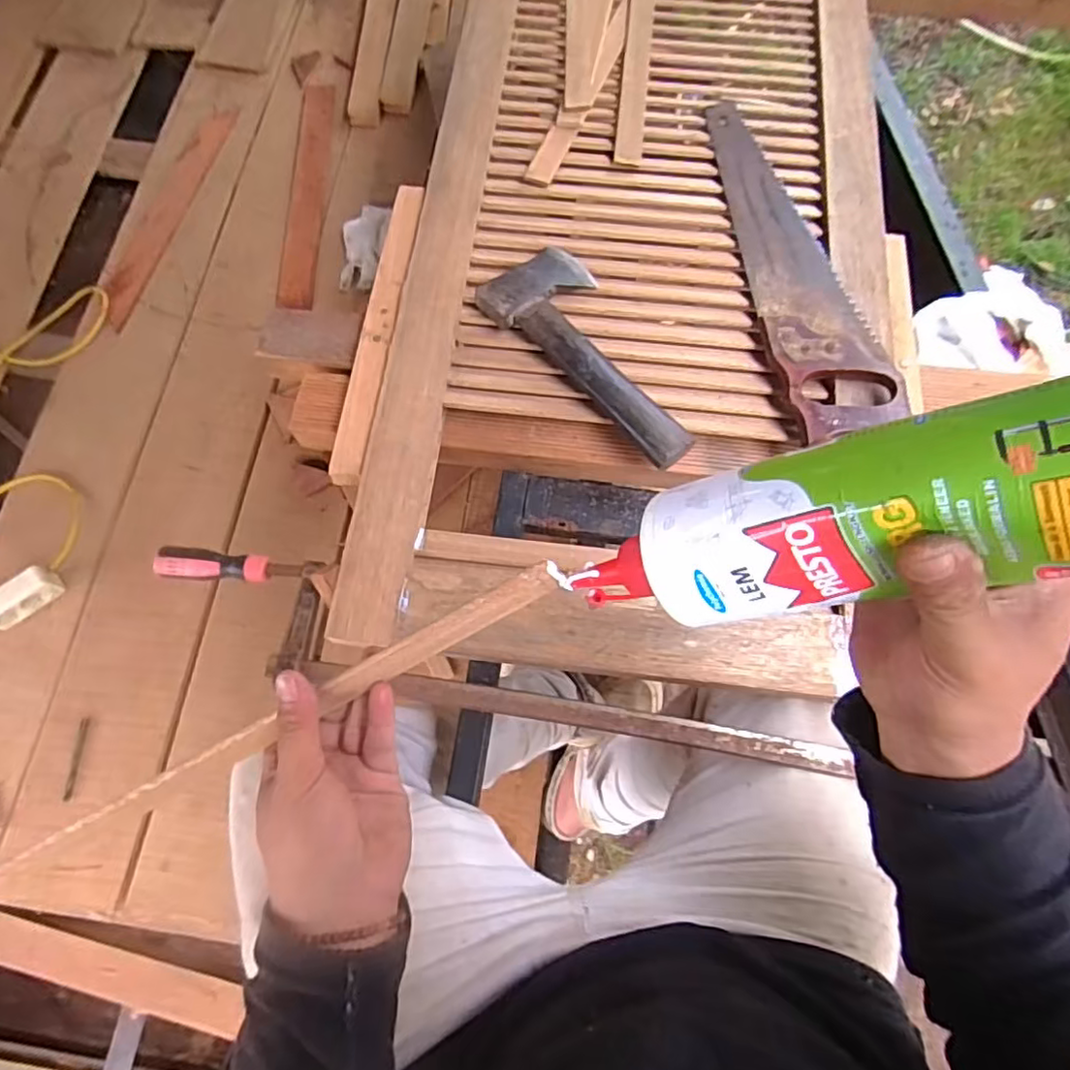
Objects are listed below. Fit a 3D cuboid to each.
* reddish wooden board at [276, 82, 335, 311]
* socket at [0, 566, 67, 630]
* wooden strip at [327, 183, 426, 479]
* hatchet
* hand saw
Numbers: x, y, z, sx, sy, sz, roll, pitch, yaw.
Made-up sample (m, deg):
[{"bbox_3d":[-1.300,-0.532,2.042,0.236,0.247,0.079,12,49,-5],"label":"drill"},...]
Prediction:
[{"bbox_3d":[-0.465,-0.710,1.278,0.070,0.009,0.576,-1,71,0],"label":"reddish wooden board"},{"bbox_3d":[-0.789,0.100,0.954,0.114,0.036,0.052,-35,75,-11],"label":"socket"},{"bbox_3d":[-0.160,-0.220,0.644,0.036,0.013,0.355,6,71,2],"label":"wooden strip"},{"bbox_3d":[0.069,-0.182,0.621,0.109,0.031,0.262,-41,76,-12],"label":"hatchet"},{"bbox_3d":[0.267,-0.298,0.653,0.102,0.031,0.438,-9,72,-3],"label":"hand saw"}]

